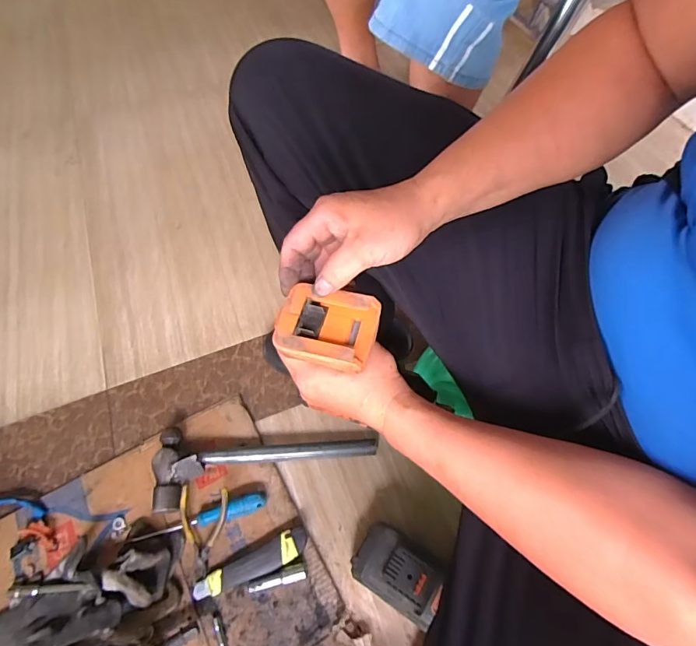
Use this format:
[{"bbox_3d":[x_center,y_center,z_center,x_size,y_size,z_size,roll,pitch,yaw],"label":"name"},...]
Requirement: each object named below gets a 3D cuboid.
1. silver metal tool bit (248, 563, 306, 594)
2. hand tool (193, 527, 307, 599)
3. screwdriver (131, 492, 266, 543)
[{"bbox_3d":[-0.093,0.340,0.584,0.077,0.014,0.020,-14,60,-7],"label":"silver metal tool bit"},{"bbox_3d":[-0.130,0.327,0.594,0.157,0.022,0.034,-23,61,-12],"label":"hand tool"},{"bbox_3d":[-0.207,0.276,0.621,0.187,0.026,0.023,-13,60,-7],"label":"screwdriver"}]

